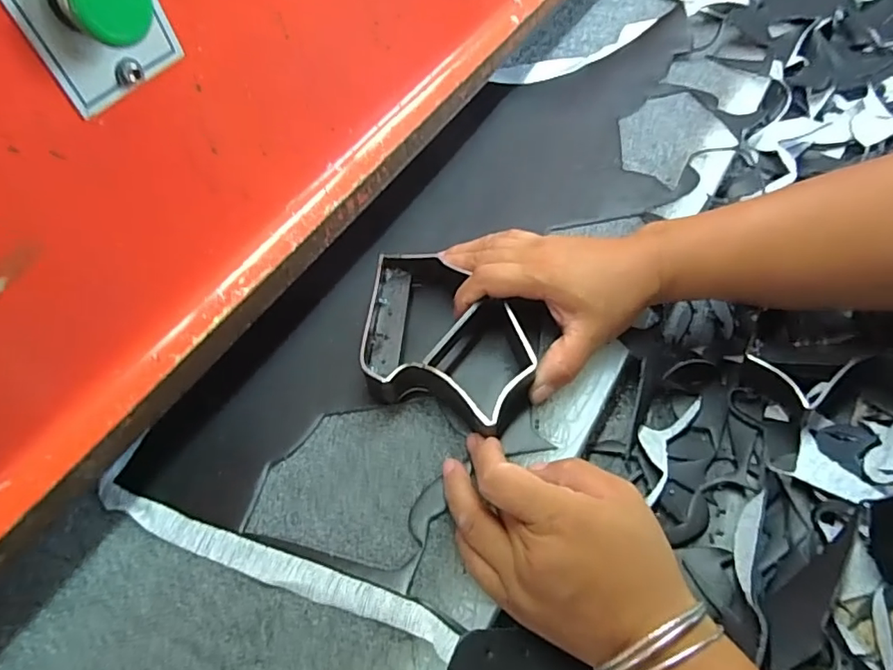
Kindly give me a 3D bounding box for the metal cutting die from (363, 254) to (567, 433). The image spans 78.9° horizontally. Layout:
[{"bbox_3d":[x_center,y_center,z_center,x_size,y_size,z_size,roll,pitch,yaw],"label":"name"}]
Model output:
[{"bbox_3d":[-0.001,0.002,0.375,0.134,0.037,0.112,20,60,15],"label":"metal cutting die"}]

